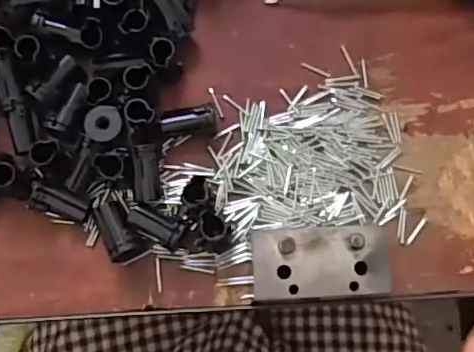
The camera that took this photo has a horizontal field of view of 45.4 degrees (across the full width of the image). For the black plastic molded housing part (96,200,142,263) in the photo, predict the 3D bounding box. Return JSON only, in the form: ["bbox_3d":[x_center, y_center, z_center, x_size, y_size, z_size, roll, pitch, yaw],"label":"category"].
[{"bbox_3d":[-0.073,0.033,0.349,0.019,0.011,0.040,-23,68,-4],"label":"black plastic molded housing part"}]

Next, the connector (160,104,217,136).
[{"bbox_3d":[-0.031,-0.035,0.366,0.036,0.020,0.016,-6,81,-3],"label":"connector"}]

